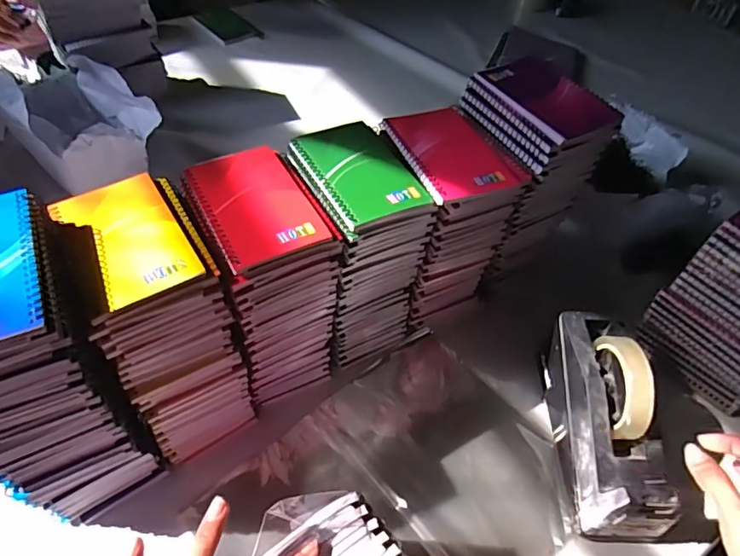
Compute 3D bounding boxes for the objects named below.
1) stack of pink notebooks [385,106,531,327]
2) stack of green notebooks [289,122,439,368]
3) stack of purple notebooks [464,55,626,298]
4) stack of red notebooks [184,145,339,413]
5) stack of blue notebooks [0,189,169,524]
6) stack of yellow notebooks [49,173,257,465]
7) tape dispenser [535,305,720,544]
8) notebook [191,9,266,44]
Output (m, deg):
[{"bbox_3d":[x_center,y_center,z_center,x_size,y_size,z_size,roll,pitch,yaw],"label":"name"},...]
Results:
[{"bbox_3d":[0.071,-0.060,0.563,0.104,0.216,0.125,-19,55,-19],"label":"stack of pink notebooks"},{"bbox_3d":[-0.020,-0.028,0.534,0.096,0.217,0.139,-22,56,-21],"label":"stack of green notebooks"},{"bbox_3d":[0.159,-0.107,0.583,0.100,0.244,0.123,-22,56,-21],"label":"stack of purple notebooks"},{"bbox_3d":[-0.100,0.003,0.498,0.094,0.211,0.135,-20,56,-20],"label":"stack of red notebooks"},{"bbox_3d":[-0.263,0.076,0.409,0.105,0.246,0.148,-22,56,-21],"label":"stack of blue notebooks"},{"bbox_3d":[-0.186,0.040,0.456,0.095,0.208,0.157,-26,58,-23],"label":"stack of yellow notebooks"},{"bbox_3d":[0.239,0.135,0.490,0.081,0.128,0.209,1,51,-4],"label":"tape dispenser"},{"bbox_3d":[-0.299,-0.531,1.059,0.090,0.007,0.150,-30,60,-26],"label":"notebook"}]

